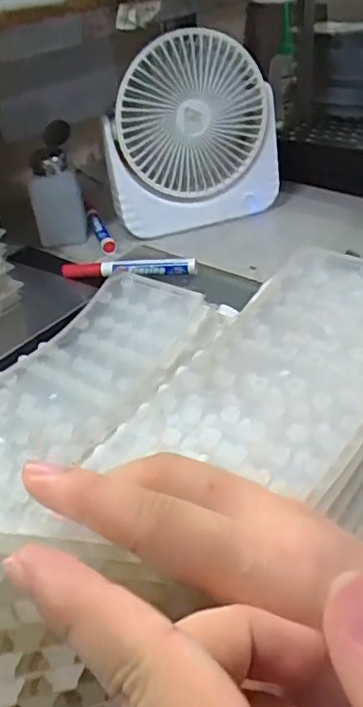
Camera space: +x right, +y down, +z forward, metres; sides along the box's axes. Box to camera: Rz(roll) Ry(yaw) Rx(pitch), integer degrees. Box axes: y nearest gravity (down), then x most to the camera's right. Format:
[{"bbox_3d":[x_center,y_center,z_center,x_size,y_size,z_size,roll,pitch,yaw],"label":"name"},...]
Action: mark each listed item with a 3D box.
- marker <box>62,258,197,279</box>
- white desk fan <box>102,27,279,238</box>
[{"bbox_3d":[-0.053,-0.087,0.609,0.138,0.016,0.020,-2,36,8],"label":"marker"},{"bbox_3d":[0.010,-0.246,0.654,0.202,0.185,0.064,-11,35,-5],"label":"white desk fan"}]

